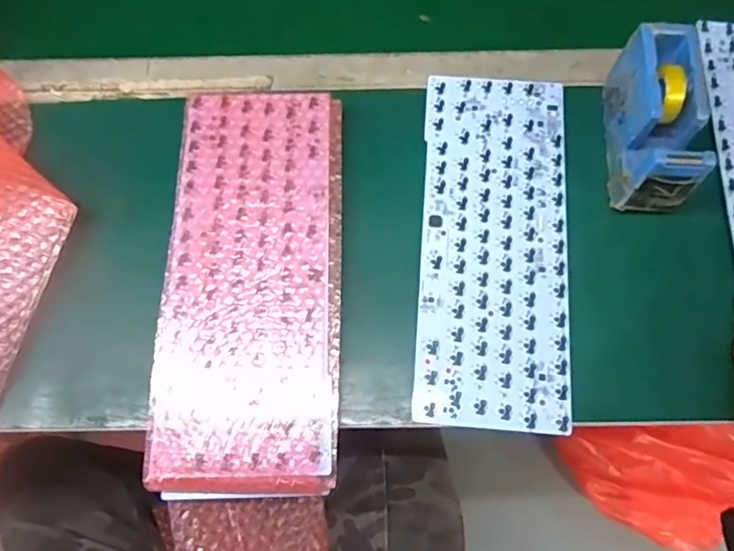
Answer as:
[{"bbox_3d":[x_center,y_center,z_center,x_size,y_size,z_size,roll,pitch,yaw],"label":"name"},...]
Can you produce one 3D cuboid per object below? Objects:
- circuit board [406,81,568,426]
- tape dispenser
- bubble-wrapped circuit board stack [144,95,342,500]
[{"bbox_3d":[0.107,-0.031,0.476,0.120,0.004,0.305,4,73,2],"label":"circuit board"},{"bbox_3d":[0.232,-0.125,0.460,0.049,0.074,0.132,4,72,0],"label":"tape dispenser"},{"bbox_3d":[-0.088,0.001,0.442,0.130,0.028,0.317,0,71,1],"label":"bubble-wrapped circuit board stack"}]

